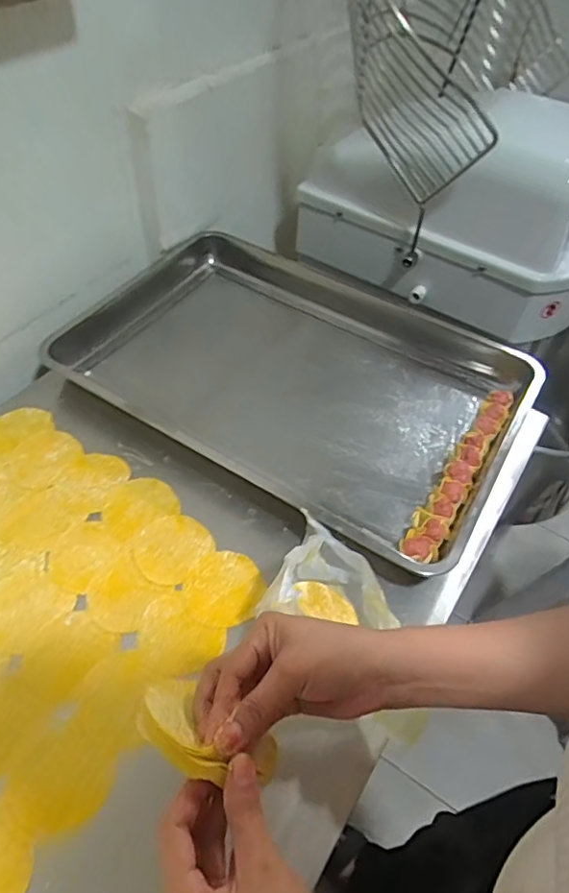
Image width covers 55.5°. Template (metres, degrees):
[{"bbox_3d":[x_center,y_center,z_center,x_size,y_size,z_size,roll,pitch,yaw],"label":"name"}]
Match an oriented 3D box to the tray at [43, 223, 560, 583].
[{"bbox_3d":[0.006,-0.108,0.762,0.615,0.055,0.401,28,54,18],"label":"tray"}]

